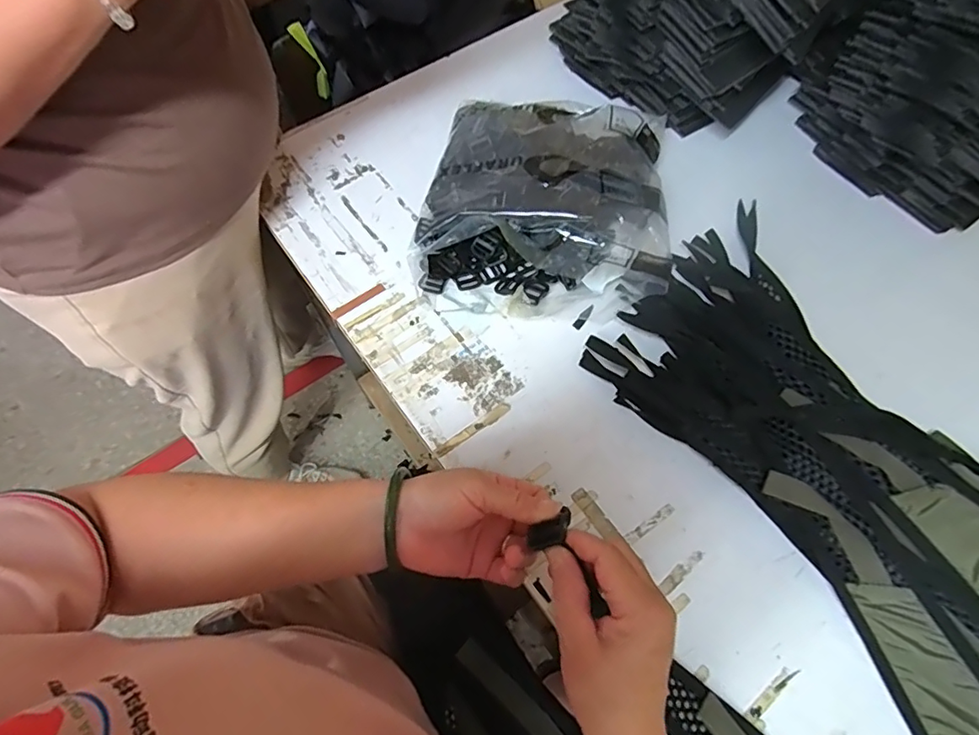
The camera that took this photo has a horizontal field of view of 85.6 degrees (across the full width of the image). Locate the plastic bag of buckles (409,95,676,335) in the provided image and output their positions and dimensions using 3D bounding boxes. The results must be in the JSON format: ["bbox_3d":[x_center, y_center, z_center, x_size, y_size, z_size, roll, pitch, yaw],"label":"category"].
[{"bbox_3d":[0.060,-0.183,0.588,0.268,0.074,0.262,6,65,2],"label":"plastic bag of buckles"}]

